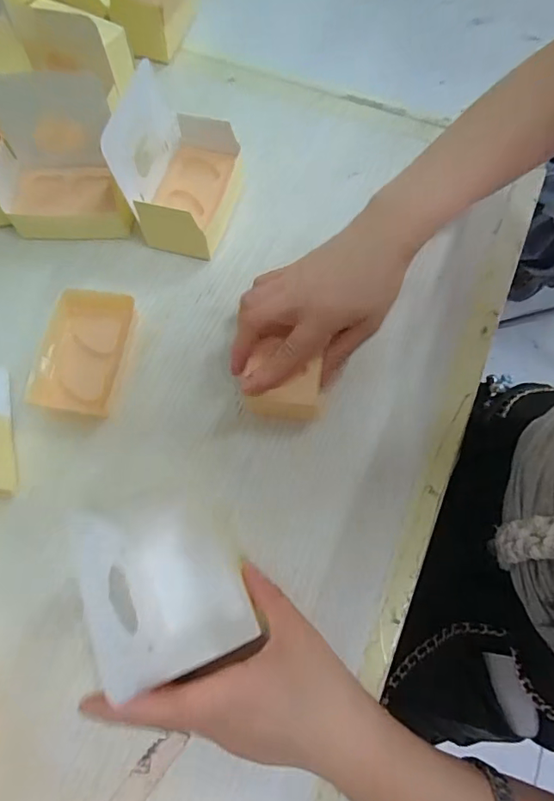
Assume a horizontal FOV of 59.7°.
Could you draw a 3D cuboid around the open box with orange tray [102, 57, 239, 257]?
[{"bbox_3d":[-0.079,-0.192,0.400,0.091,0.085,0.123,15,70,6],"label":"open box with orange tray"}]

